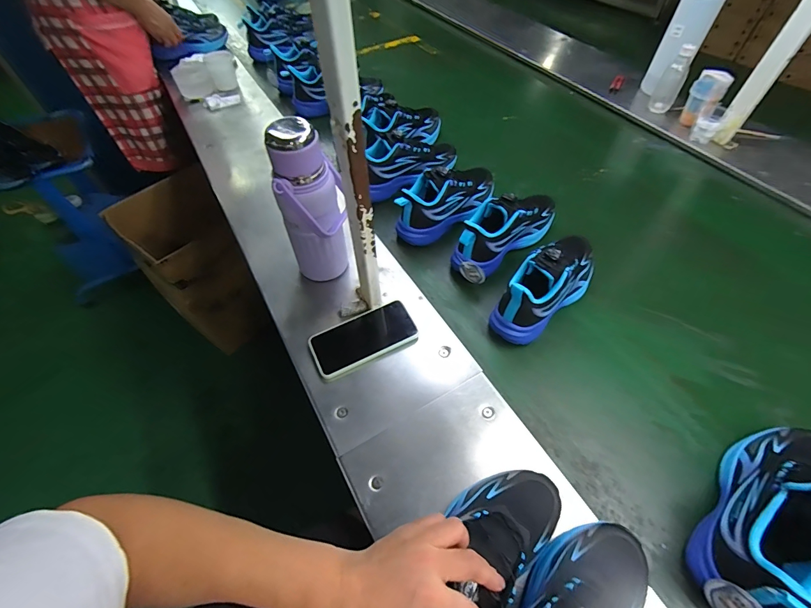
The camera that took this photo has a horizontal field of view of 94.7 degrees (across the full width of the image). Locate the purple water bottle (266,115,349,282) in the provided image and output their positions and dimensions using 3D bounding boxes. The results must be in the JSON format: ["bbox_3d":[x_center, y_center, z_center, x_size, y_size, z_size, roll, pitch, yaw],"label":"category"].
[{"bbox_3d":[-0.137,-0.135,0.572,0.087,0.270,0.071,-12,55,-9],"label":"purple water bottle"}]

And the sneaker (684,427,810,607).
[{"bbox_3d":[0.411,0.216,0.398,0.083,0.157,0.247,37,61,23],"label":"sneaker"}]

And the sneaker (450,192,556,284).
[{"bbox_3d":[0.190,-0.148,0.688,0.247,0.125,0.084,-37,63,-24],"label":"sneaker"}]

